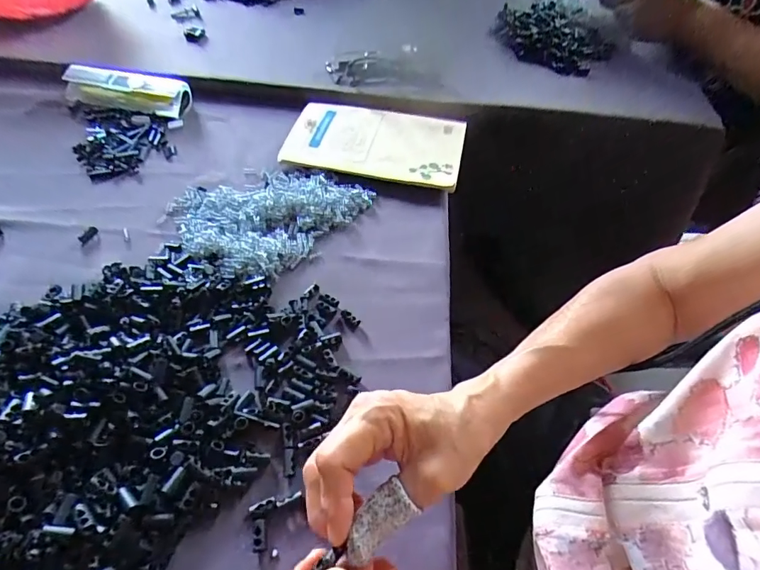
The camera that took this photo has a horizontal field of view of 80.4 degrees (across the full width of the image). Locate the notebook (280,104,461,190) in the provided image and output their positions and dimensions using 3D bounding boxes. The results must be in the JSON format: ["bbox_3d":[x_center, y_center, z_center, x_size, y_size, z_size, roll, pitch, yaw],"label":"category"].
[{"bbox_3d":[-0.001,-0.175,0.543,0.197,0.015,0.138,12,53,4],"label":"notebook"}]

